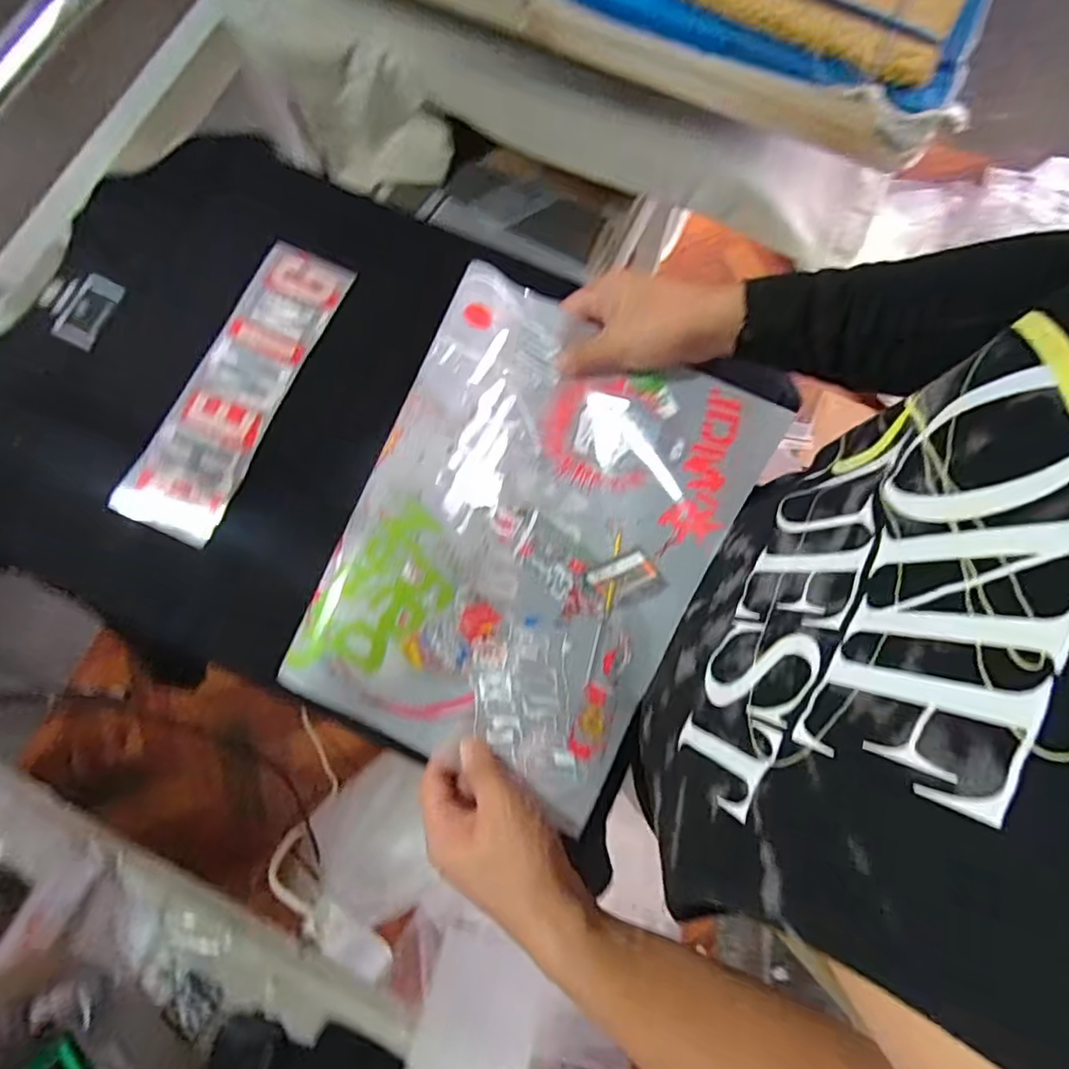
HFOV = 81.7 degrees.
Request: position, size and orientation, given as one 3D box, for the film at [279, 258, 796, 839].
[{"bbox_3d":[-0.005,-0.004,0.447,0.250,0.054,0.327,27,78,6],"label":"film"}]

